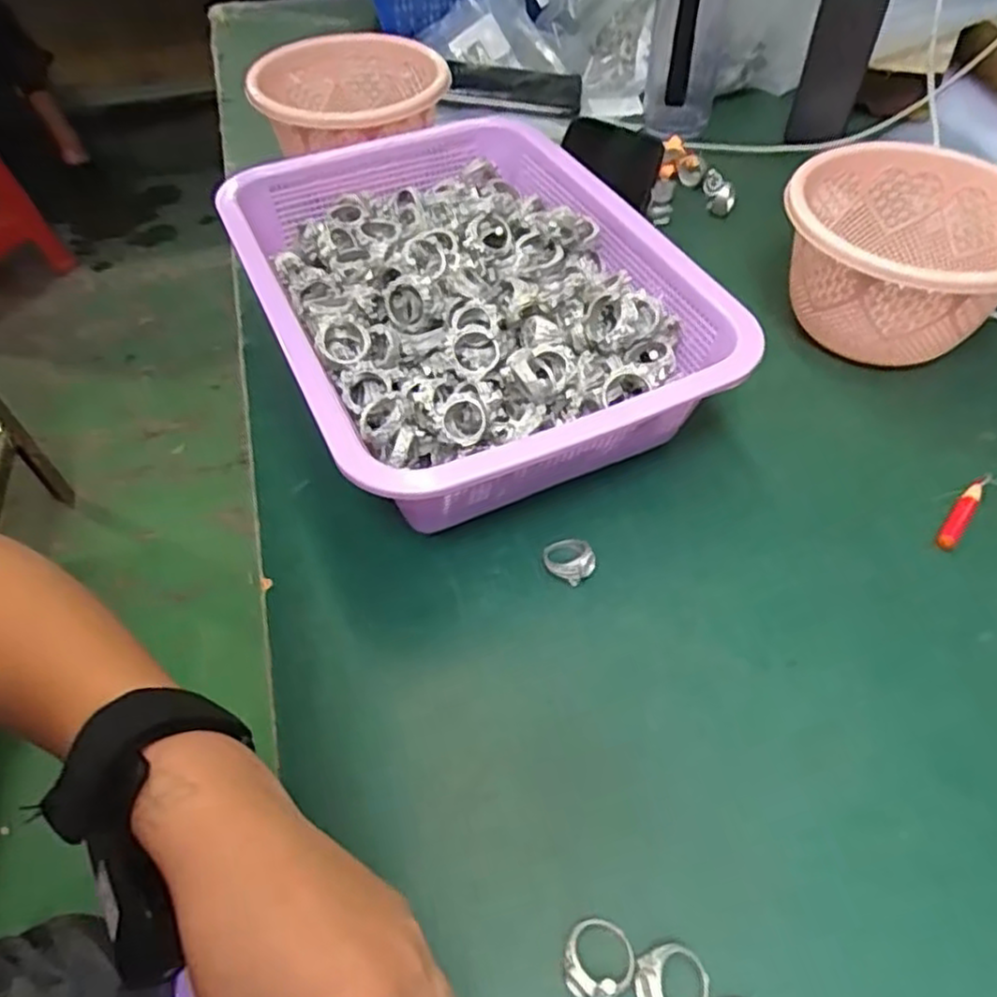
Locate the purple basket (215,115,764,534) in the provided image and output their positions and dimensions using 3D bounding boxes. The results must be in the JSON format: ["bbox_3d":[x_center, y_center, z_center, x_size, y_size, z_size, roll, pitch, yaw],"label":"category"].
[{"bbox_3d":[-0.016,-0.111,0.443,0.232,0.097,0.309,-22,53,-14],"label":"purple basket"}]

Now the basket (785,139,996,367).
[{"bbox_3d":[0.254,-0.146,0.460,0.141,0.096,0.140,-2,51,2],"label":"basket"}]

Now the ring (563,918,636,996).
[{"bbox_3d":[0.036,0.164,0.259,0.025,0.014,0.026,-2,51,2],"label":"ring"}]

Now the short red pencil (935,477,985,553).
[{"bbox_3d":[0.246,0.009,0.384,0.010,0.009,0.054,31,59,25],"label":"short red pencil"}]

